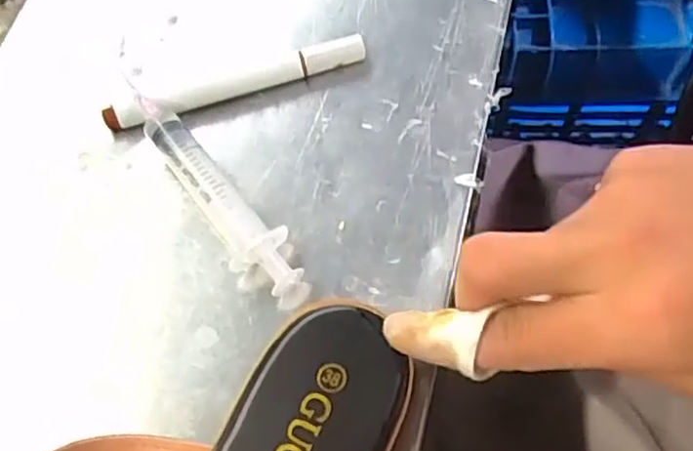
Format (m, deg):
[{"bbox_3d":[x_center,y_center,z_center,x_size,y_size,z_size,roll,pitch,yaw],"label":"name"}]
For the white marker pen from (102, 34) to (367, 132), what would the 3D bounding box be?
[{"bbox_3d":[-0.052,-0.070,0.329,0.125,0.012,0.015,-19,64,-4],"label":"white marker pen"}]

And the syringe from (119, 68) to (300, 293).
[{"bbox_3d":[-0.060,-0.018,0.301,0.023,0.020,0.120,-36,66,-12],"label":"syringe"}]

